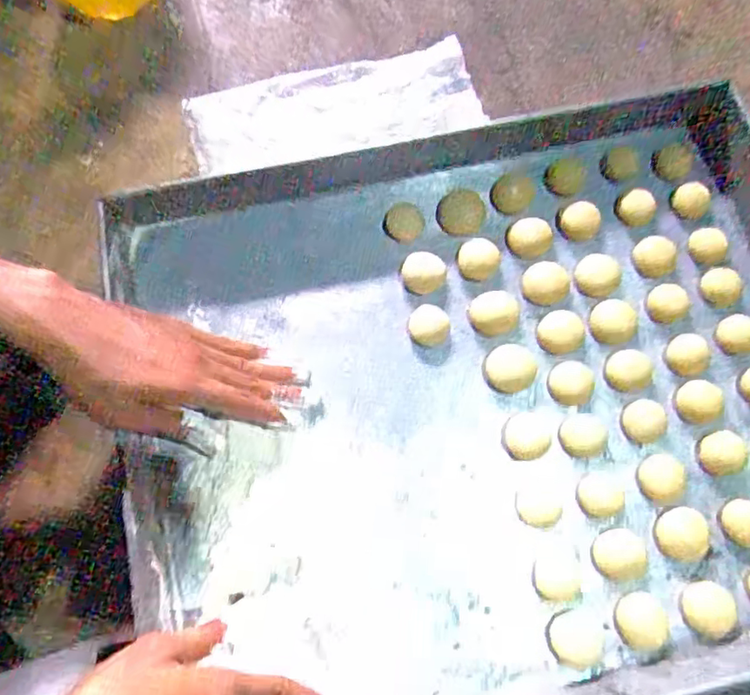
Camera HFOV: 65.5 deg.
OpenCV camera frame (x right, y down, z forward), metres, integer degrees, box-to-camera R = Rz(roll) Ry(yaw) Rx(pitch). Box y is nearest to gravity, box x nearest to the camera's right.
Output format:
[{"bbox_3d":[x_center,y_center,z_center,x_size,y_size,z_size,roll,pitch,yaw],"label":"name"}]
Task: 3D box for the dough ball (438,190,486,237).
[{"bbox_3d":[0.075,-0.114,0.499,0.039,0.021,0.035,13,75,1],"label":"dough ball"}]

